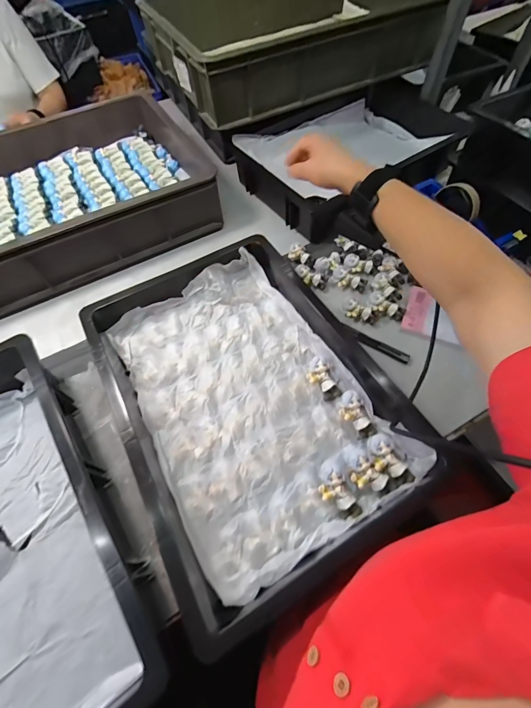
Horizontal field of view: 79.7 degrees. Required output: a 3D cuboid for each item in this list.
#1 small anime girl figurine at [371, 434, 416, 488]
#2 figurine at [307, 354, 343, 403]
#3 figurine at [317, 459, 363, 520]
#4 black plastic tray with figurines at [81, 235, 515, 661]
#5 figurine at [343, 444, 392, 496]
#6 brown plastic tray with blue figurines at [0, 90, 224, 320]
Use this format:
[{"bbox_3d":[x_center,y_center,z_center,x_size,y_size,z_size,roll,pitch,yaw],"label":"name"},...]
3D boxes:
[{"bbox_3d":[0.145,0.126,0.377,0.033,0.018,0.058,-20,62,-8],"label":"small anime girl figurine"},{"bbox_3d":[0.079,0.034,0.438,0.035,0.022,0.062,-24,76,-11],"label":"figurine"},{"bbox_3d":[0.082,0.155,0.368,0.037,0.028,0.068,-17,61,-7],"label":"figurine"},{"bbox_3d":[-0.024,0.044,0.417,0.317,0.073,0.461,-25,63,-11],"label":"black plastic tray with figurines"},{"bbox_3d":[0.115,0.139,0.374,0.032,0.030,0.064,-32,64,-15],"label":"figurine"},{"bbox_3d":[-0.411,-0.296,0.618,0.545,0.111,0.363,-28,63,-13],"label":"brown plastic tray with blue figurines"}]

